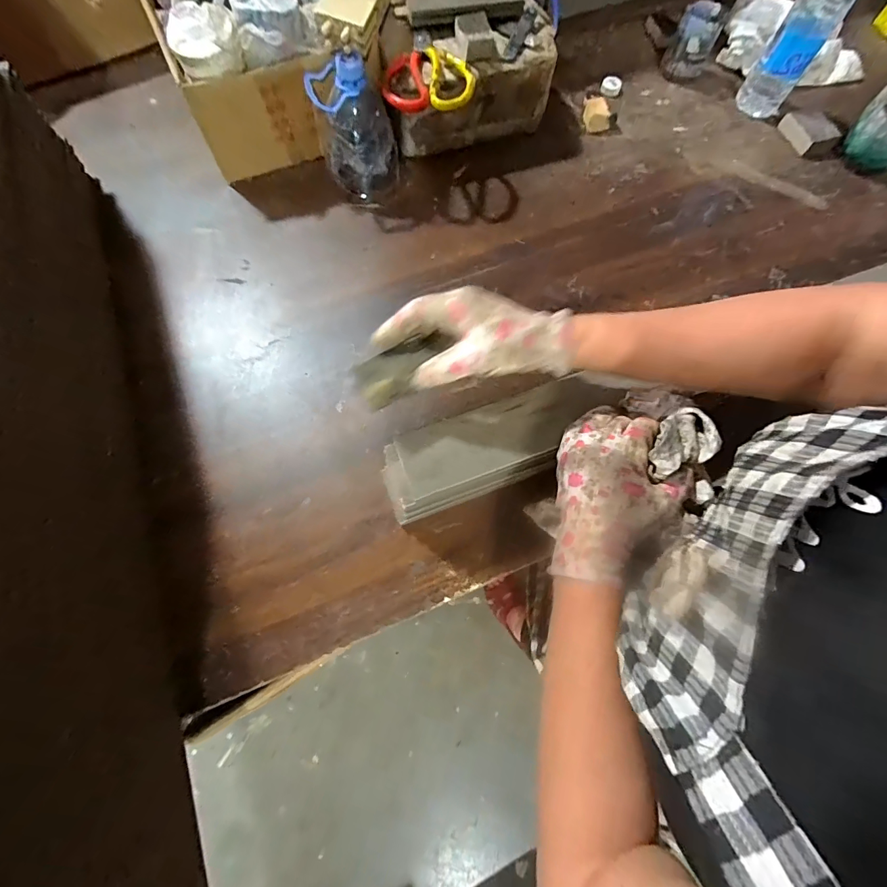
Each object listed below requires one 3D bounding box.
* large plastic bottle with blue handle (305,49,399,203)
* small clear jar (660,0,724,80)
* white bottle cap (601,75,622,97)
[{"bbox_3d":[-0.111,-0.395,0.531,0.101,0.136,0.074,-6,72,-4],"label":"large plastic bottle with blue handle"},{"bbox_3d":[0.386,-0.619,0.644,0.067,0.075,0.057,27,73,7],"label":"small clear jar"},{"bbox_3d":[0.266,-0.566,0.658,0.030,0.018,0.030,0,72,-1],"label":"white bottle cap"}]

